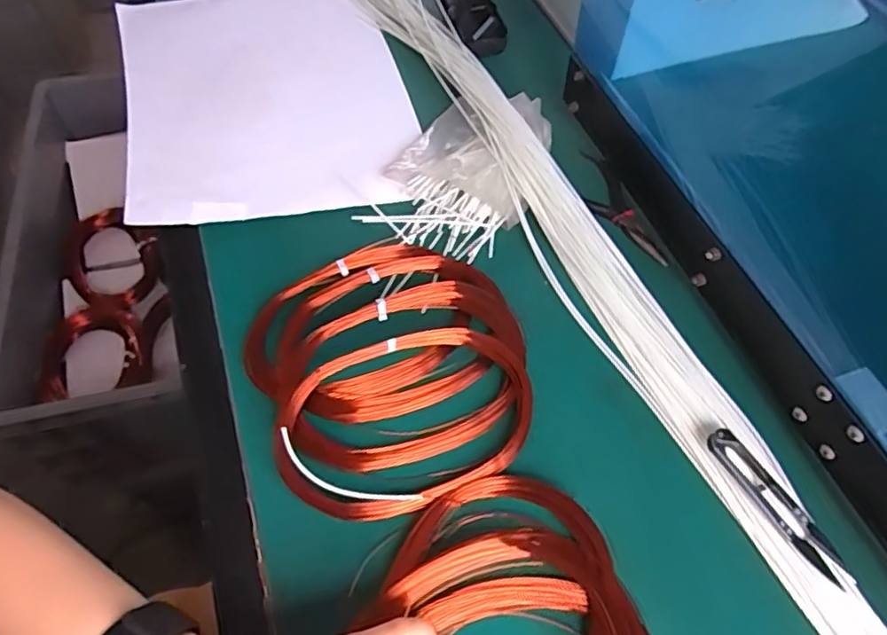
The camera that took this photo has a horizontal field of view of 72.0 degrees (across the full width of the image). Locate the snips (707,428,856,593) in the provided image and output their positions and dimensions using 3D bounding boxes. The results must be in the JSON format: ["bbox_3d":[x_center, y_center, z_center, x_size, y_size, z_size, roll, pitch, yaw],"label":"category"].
[{"bbox_3d":[0.197,0.109,0.359,0.020,0.010,0.100,-30,60,-14],"label":"snips"}]

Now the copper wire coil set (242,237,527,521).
[{"bbox_3d":[-0.034,0.026,0.405,0.174,0.031,0.190,-24,59,-11],"label":"copper wire coil set"}]

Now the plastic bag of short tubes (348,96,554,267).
[{"bbox_3d":[0.021,-0.125,0.516,0.114,0.022,0.173,22,62,17],"label":"plastic bag of short tubes"}]

